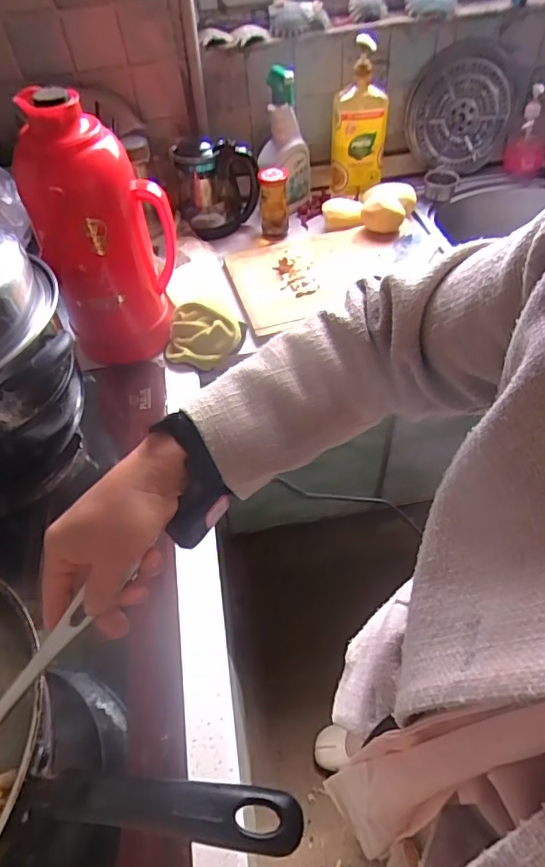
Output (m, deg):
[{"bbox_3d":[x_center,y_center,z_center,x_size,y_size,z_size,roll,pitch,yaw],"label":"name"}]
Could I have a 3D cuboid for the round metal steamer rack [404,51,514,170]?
[{"bbox_3d":[0.419,-0.711,1.174,0.237,0.209,0.039,-5,38,-9],"label":"round metal steamer rack"}]

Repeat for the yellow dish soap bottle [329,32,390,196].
[{"bbox_3d":[0.183,-0.664,1.108,0.113,0.274,0.111,4,49,8],"label":"yellow dish soap bottle"}]

